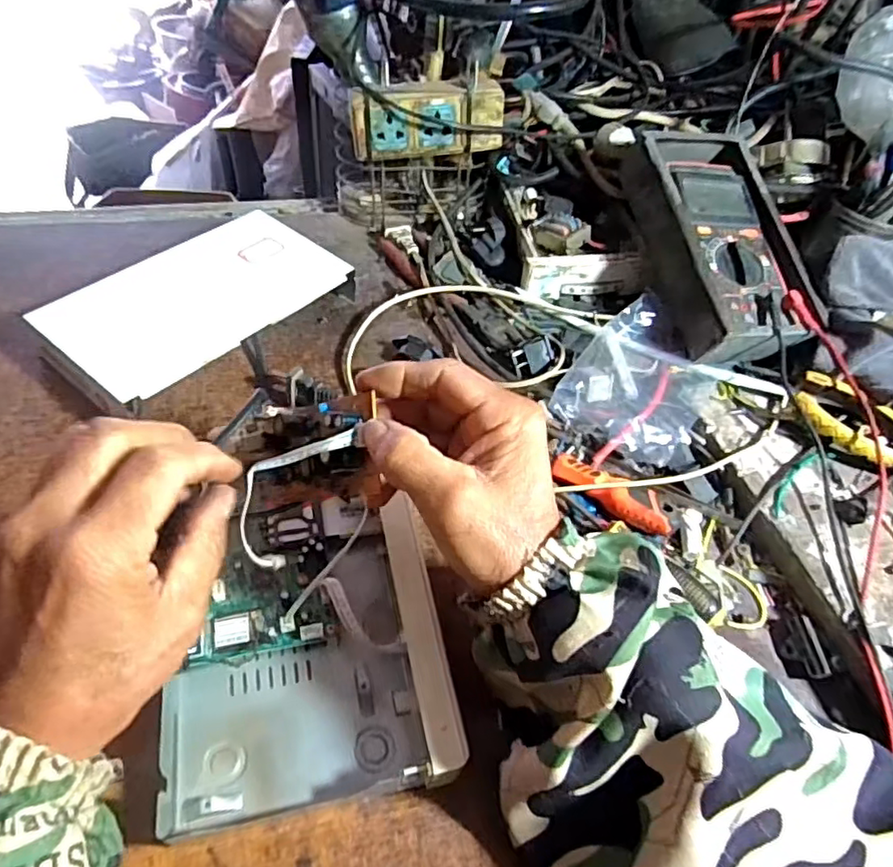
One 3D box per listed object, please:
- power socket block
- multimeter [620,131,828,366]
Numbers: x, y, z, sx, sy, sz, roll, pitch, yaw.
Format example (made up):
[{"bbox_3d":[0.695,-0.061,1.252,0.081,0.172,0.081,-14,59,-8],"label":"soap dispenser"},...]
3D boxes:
[{"bbox_3d":[-0.018,-0.284,0.558,0.133,0.059,0.034,-6,52,-10],"label":"power socket block"},{"bbox_3d":[0.231,-0.172,0.542,0.116,0.057,0.235,-6,69,-16],"label":"multimeter"}]

